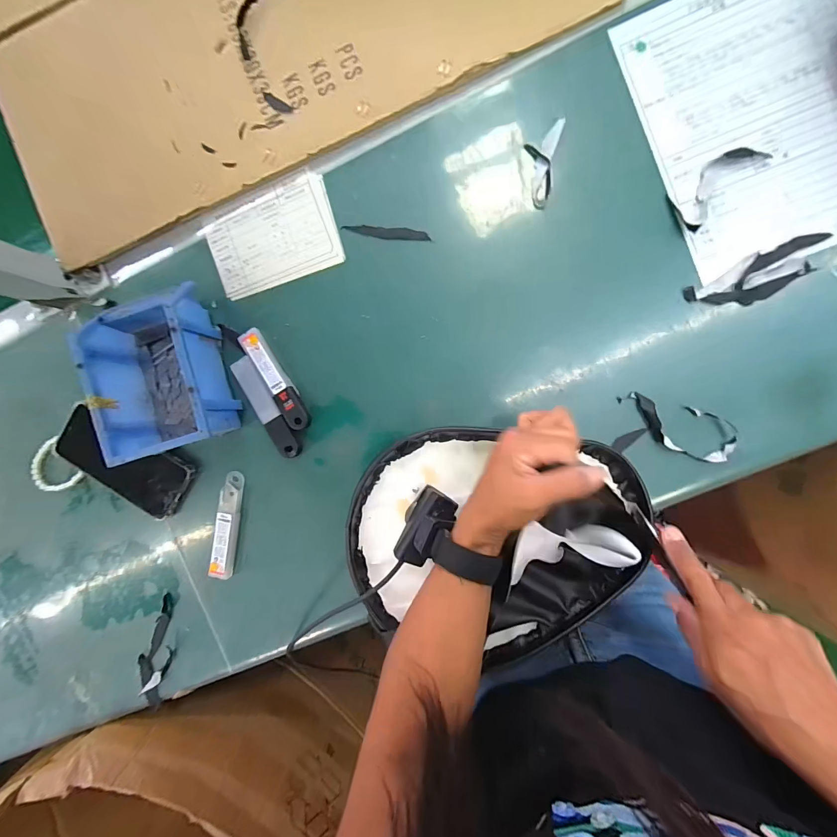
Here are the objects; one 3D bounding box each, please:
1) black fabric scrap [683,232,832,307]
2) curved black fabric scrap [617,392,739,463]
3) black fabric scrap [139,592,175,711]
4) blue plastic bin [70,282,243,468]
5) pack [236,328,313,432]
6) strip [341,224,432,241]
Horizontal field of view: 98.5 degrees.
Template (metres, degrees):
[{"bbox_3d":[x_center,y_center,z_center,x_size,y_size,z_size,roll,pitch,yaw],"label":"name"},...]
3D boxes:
[{"bbox_3d":[0.351,-0.147,0.370,0.139,0.007,0.044,-27,92,6],"label":"black fabric scrap"},{"bbox_3d":[0.269,0.009,0.378,0.119,0.015,0.048,18,95,3],"label":"curved black fabric scrap"},{"bbox_3d":[-0.326,0.295,0.453,0.036,0.012,0.154,18,95,3],"label":"black fabric scrap"},{"bbox_3d":[-0.283,-0.053,0.398,0.114,0.077,0.176,-13,91,6],"label":"blue plastic bin"},{"bbox_3d":[-0.164,-0.045,0.416,0.027,0.006,0.126,-30,90,-15],"label":"pack"},{"bbox_3d":[-0.037,-0.209,0.406,0.099,0.004,0.014,7,95,4],"label":"strip"}]

